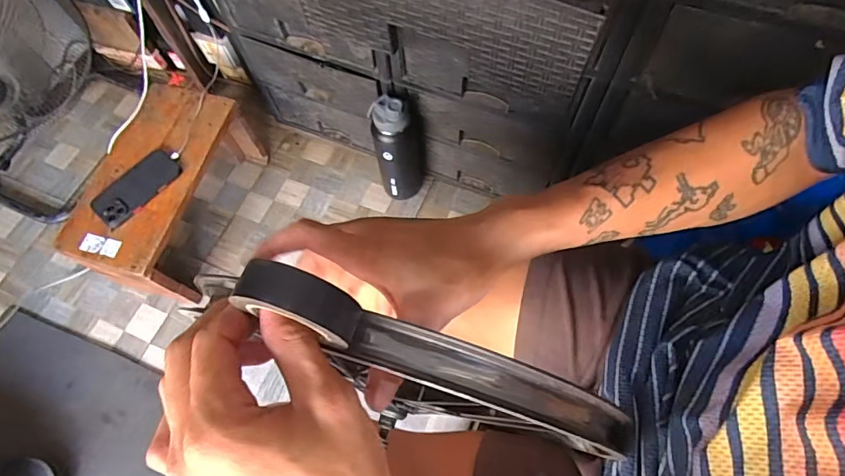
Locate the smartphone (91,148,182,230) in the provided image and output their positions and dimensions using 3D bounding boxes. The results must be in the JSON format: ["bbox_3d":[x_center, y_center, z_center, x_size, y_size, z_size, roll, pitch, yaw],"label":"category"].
[{"bbox_3d":[-0.546,-0.098,0.915,0.095,0.017,0.166,37,71,17],"label":"smartphone"}]

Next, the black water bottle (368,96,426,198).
[{"bbox_3d":[-0.048,-0.187,1.026,0.102,0.308,0.079,-6,65,0],"label":"black water bottle"}]

